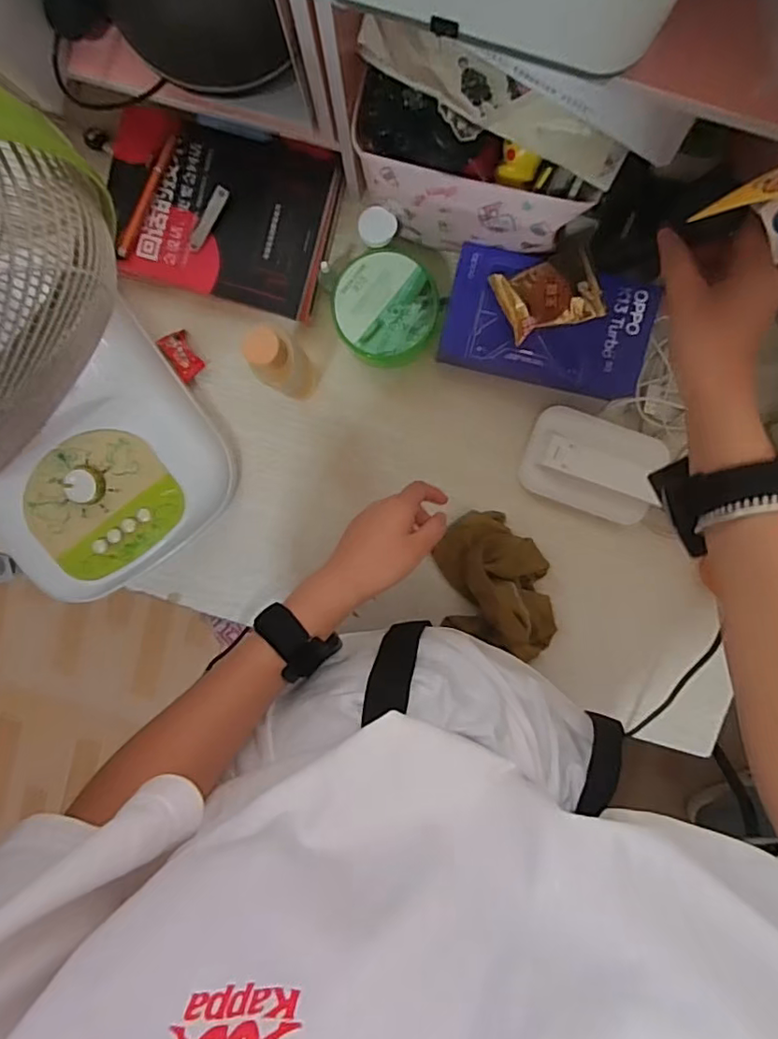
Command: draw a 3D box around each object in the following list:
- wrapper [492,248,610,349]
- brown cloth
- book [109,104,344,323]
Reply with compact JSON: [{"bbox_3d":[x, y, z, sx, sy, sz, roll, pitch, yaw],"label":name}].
[{"bbox_3d":[0.142,-0.197,0.507,0.089,0.017,0.061,-19,95,3],"label":"wrapper"},{"bbox_3d":[0.109,0.069,0.576,0.107,0.052,0.149,-6,96,2],"label":"brown cloth"},{"bbox_3d":[-0.161,-0.288,0.542,0.205,0.030,0.145,16,96,0],"label":"book"}]

